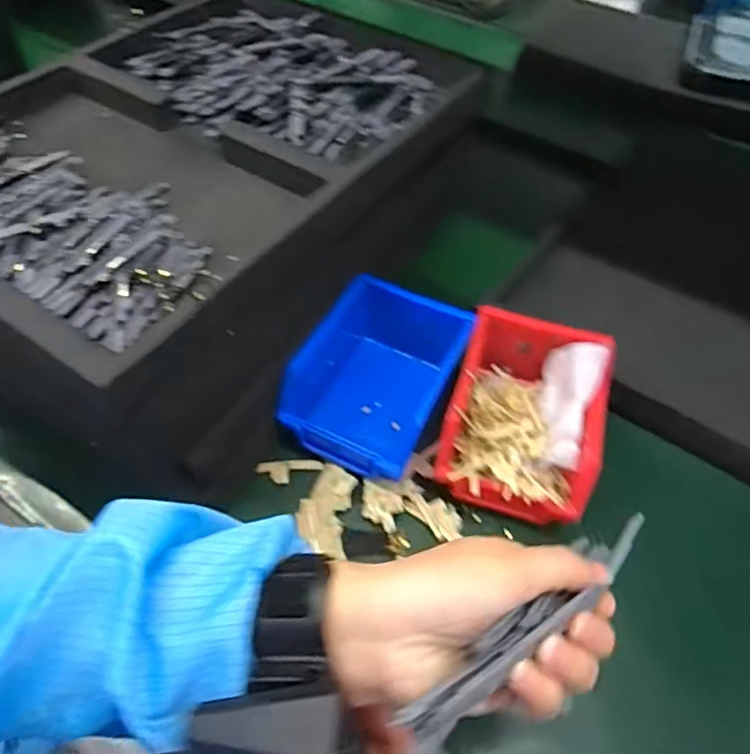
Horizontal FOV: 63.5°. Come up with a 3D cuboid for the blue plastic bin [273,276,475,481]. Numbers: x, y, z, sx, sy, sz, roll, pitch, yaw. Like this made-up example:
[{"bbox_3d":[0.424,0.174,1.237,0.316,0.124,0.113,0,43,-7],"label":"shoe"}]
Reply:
[{"bbox_3d":[0.001,0.001,0.484,0.104,0.074,0.137,24,52,15],"label":"blue plastic bin"}]

